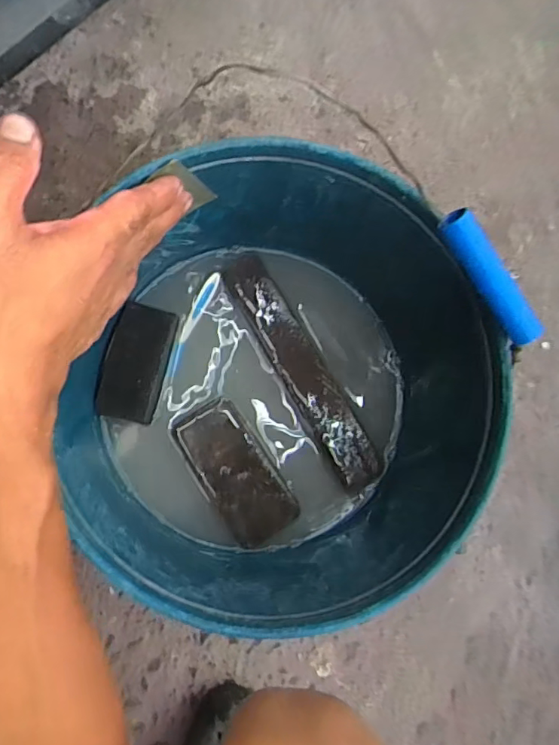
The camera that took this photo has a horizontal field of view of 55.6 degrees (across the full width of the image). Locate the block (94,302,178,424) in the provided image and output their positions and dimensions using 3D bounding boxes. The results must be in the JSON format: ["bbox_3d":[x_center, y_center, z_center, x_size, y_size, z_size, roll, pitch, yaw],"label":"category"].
[{"bbox_3d":[-0.123,-0.008,0.455,0.052,0.019,0.097,13,81,-5],"label":"block"}]

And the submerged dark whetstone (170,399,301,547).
[{"bbox_3d":[-0.038,0.087,0.469,0.063,0.023,0.124,-34,88,-9],"label":"submerged dark whetstone"}]

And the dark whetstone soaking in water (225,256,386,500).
[{"bbox_3d":[0.020,-0.001,0.471,0.043,0.018,0.228,-31,87,-9],"label":"dark whetstone soaking in water"}]

